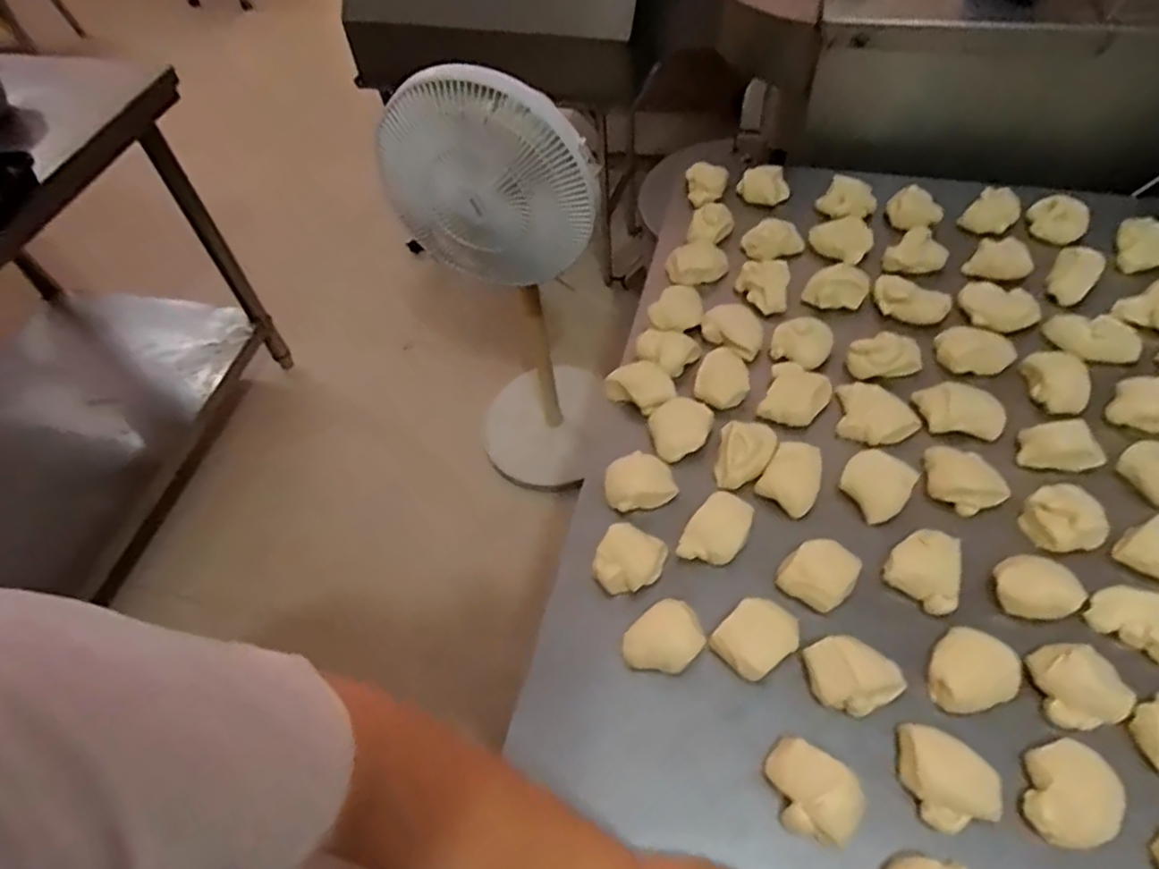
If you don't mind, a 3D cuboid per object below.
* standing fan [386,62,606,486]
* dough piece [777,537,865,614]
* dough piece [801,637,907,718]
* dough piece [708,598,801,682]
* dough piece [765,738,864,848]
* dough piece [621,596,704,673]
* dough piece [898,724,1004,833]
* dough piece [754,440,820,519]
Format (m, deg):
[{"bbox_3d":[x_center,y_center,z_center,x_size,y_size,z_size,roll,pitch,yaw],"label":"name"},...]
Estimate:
[{"bbox_3d":[-0.149,-0.208,1.372,0.268,0.978,0.320,-21,57,-14],"label":"standing fan"},{"bbox_3d":[0.206,0.121,0.593,0.056,0.029,0.057,34,62,23],"label":"dough piece"},{"bbox_3d":[0.214,0.189,0.543,0.064,0.026,0.059,0,54,1],"label":"dough piece"},{"bbox_3d":[0.145,0.165,0.561,0.066,0.023,0.050,-32,60,-20],"label":"dough piece"},{"bbox_3d":[0.166,0.258,0.494,0.067,0.029,0.053,27,59,19],"label":"dough piece"},{"bbox_3d":[0.069,0.170,0.566,0.064,0.024,0.051,-35,61,-21],"label":"dough piece"},{"bbox_3d":[0.262,0.244,0.495,0.055,0.028,0.069,-13,55,-8],"label":"dough piece"},{"bbox_3d":[0.204,0.040,0.652,0.050,0.029,0.064,30,60,21],"label":"dough piece"}]

